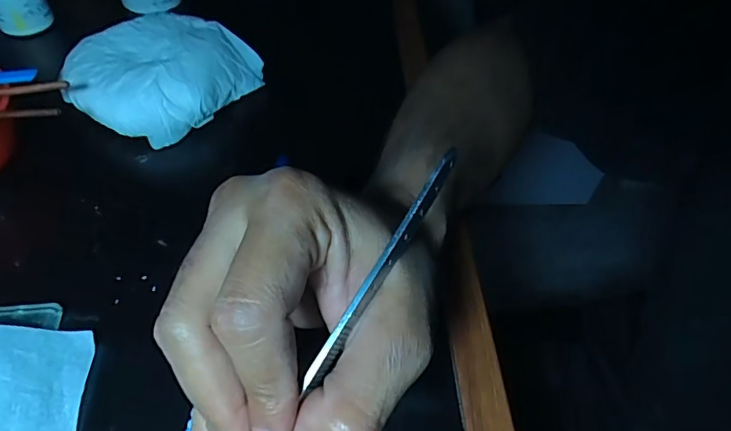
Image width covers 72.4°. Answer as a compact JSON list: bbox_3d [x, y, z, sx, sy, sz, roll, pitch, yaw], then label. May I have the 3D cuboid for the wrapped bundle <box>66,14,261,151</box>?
[{"bbox_3d":[-0.159,-0.107,0.386,0.114,0.051,0.114,2,50,-2],"label":"wrapped bundle"}]

